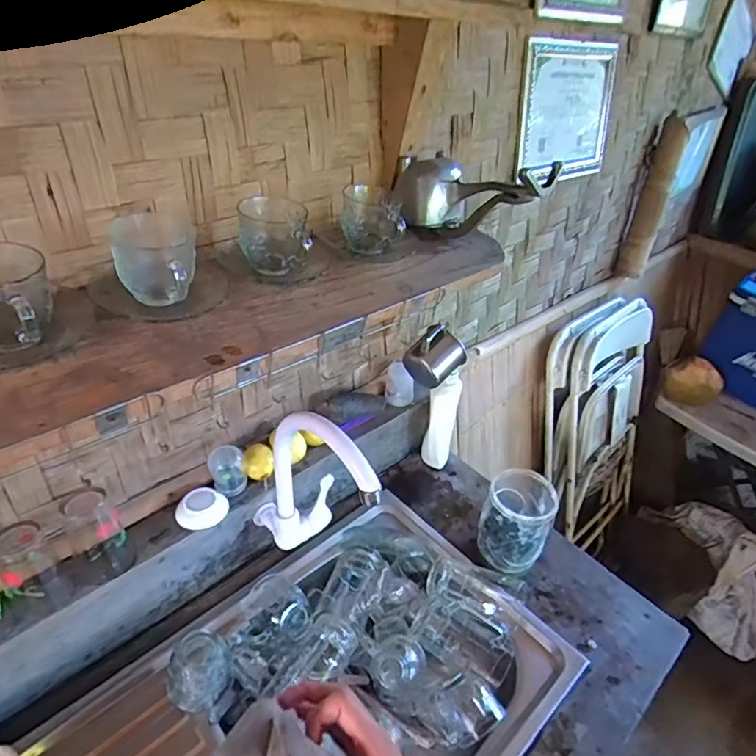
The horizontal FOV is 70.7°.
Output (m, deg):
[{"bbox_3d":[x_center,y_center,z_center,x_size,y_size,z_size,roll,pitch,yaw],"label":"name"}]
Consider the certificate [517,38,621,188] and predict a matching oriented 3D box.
[{"bbox_3d":[0.410,-0.568,1.139,0.371,0.264,0.020,-25,34,-37],"label":"certificate"}]

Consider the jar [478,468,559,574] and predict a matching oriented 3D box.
[{"bbox_3d":[0.211,0.215,0.816,0.094,0.123,0.099,5,37,-4],"label":"jar"}]

